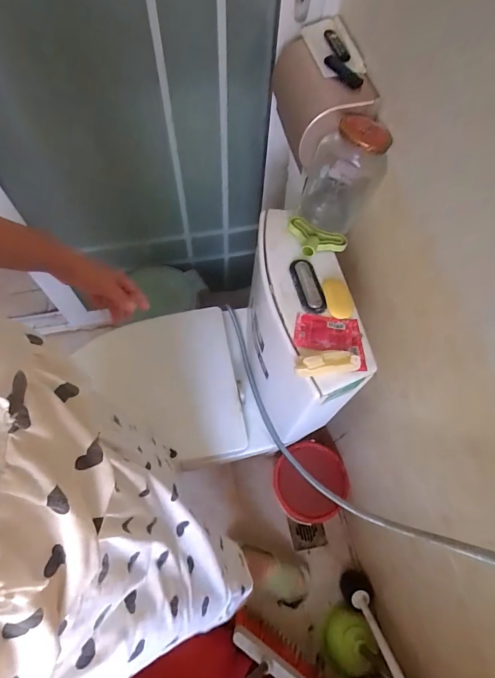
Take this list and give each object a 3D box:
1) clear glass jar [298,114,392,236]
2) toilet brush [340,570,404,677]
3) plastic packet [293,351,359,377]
[{"bbox_3d":[0.153,-0.271,0.621,0.104,0.181,0.091,-5,62,-6],"label":"clear glass jar"},{"bbox_3d":[0.334,0.757,0.883,0.082,0.481,0.098,-5,97,-6],"label":"toilet brush"},{"bbox_3d":[0.116,0.035,0.544,0.093,0.019,0.031,-5,62,-6],"label":"plastic packet"}]

